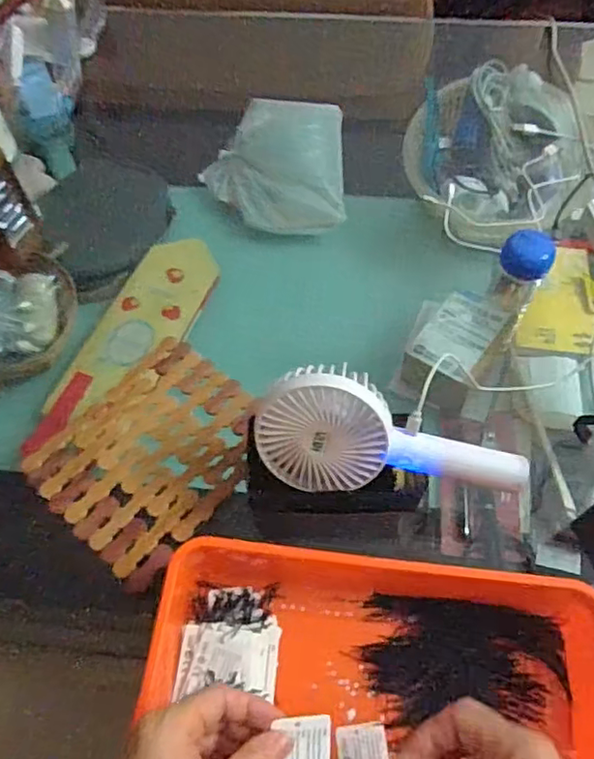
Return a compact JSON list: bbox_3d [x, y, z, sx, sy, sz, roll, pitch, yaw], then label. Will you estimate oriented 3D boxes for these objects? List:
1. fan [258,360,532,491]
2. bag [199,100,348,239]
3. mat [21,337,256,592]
[{"bbox_3d":[0.067,0.036,0.443,0.191,0.094,0.031,-1,28,7],"label":"fan"},{"bbox_3d":[-0.036,-0.313,0.906,0.214,0.080,0.190,3,61,1],"label":"bag"},{"bbox_3d":[-0.126,0.062,0.537,0.153,0.011,0.190,35,66,17],"label":"mat"}]

